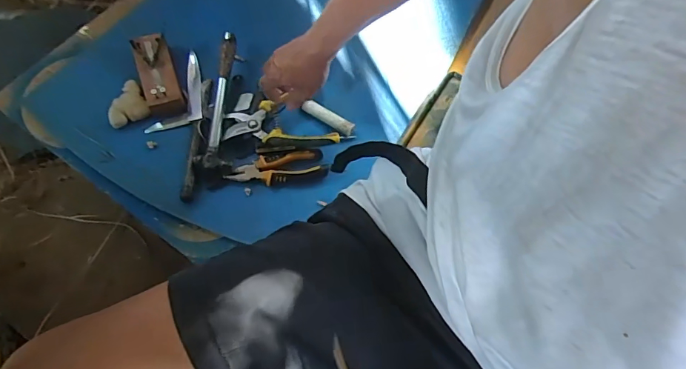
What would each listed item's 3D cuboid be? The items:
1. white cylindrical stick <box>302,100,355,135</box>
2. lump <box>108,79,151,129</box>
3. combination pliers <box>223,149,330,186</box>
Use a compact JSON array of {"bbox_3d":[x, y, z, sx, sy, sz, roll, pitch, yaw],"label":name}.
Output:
[{"bbox_3d":[-0.023,-0.114,0.728,0.087,0.015,0.023,28,69,9],"label":"white cylindrical stick"},{"bbox_3d":[-0.354,-0.129,0.697,0.063,0.026,0.062,-29,72,-14],"label":"lump"},{"bbox_3d":[-0.103,-0.026,0.691,0.155,0.016,0.048,-8,68,-6],"label":"combination pliers"}]

